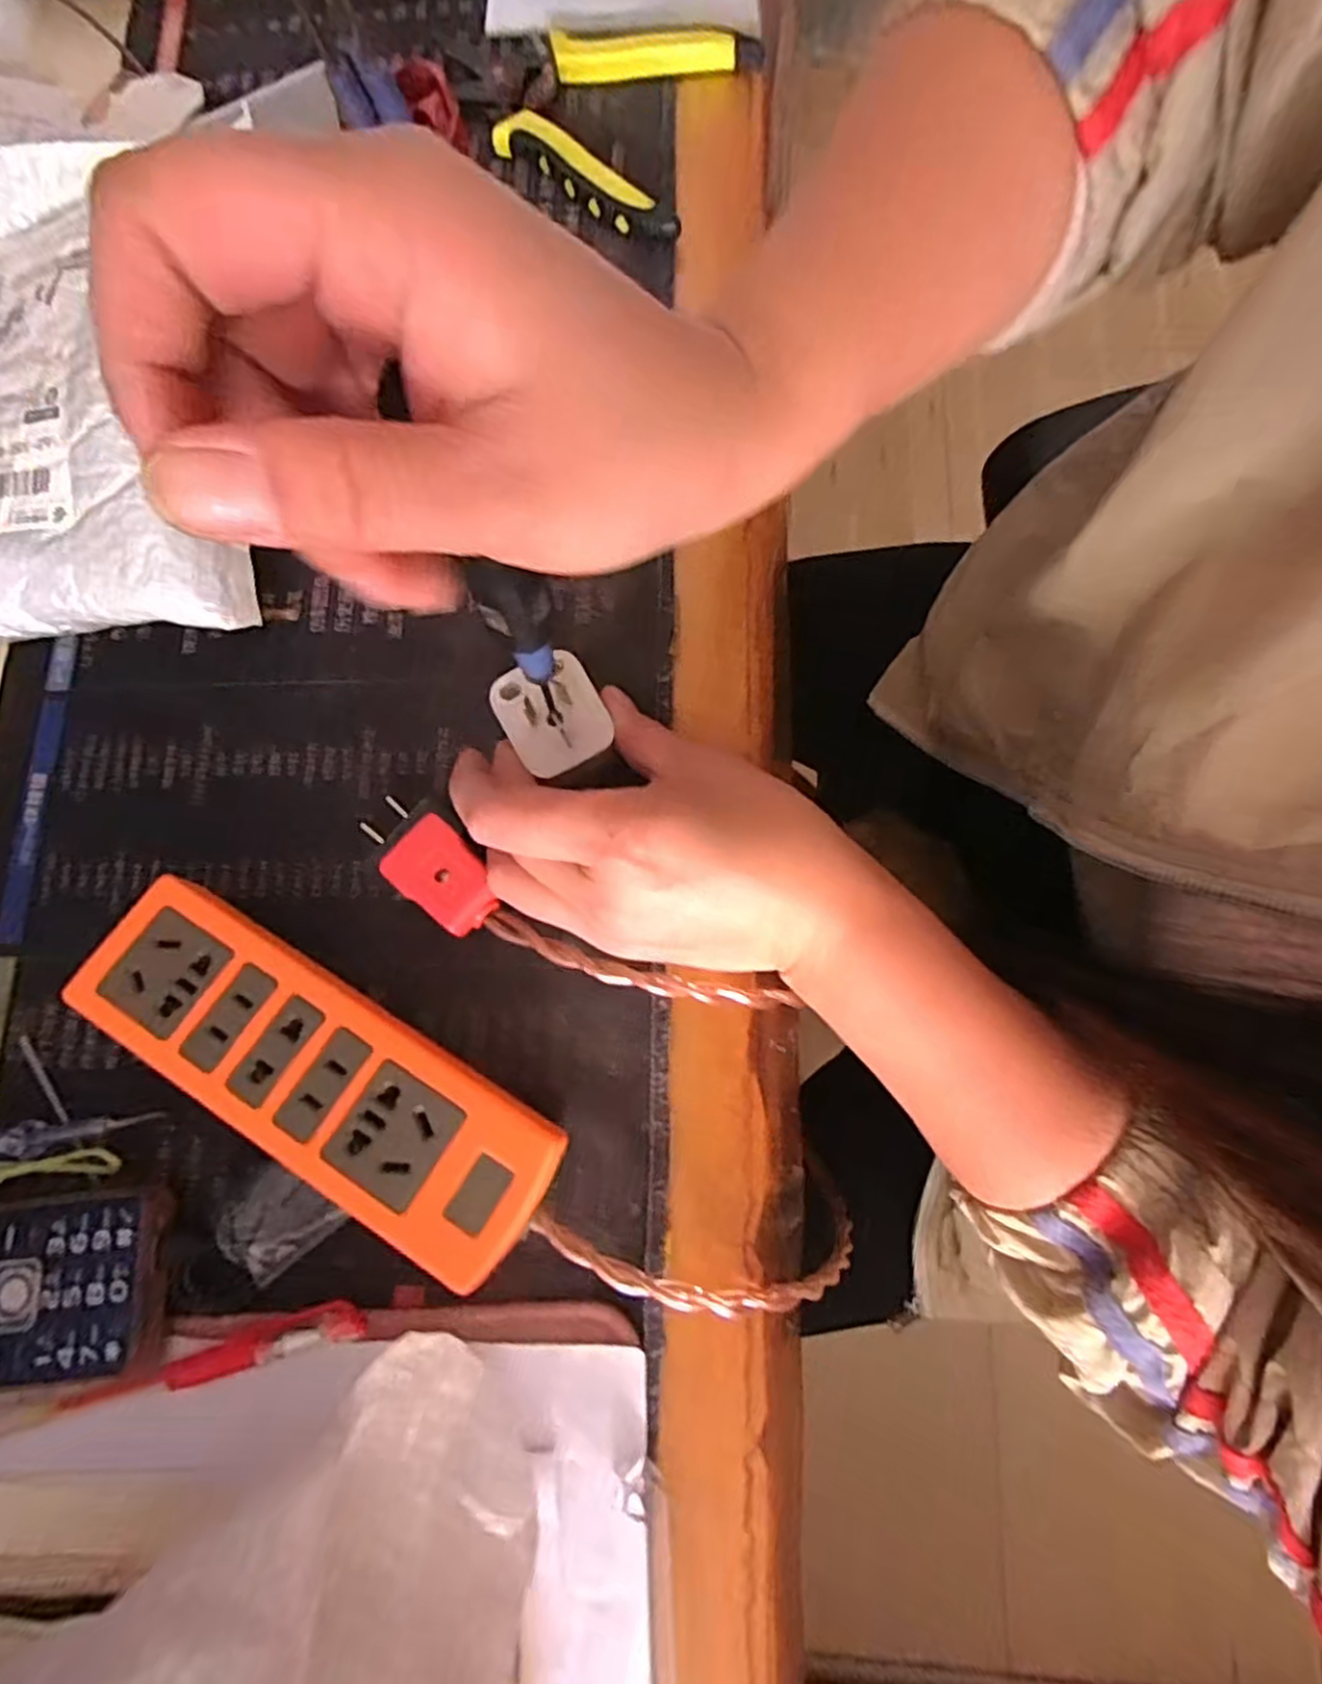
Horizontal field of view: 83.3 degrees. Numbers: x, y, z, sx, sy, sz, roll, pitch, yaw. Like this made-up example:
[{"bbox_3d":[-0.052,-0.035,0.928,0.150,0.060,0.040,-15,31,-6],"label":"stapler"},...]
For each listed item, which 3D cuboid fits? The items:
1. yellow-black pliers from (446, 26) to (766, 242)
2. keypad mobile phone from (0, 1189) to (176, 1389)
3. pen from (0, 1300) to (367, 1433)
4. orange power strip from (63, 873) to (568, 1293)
[{"bbox_3d":[-0.040,-0.360,0.358,0.145,0.012,0.122,22,80,5],"label":"yellow-black pliers"},{"bbox_3d":[-0.237,0.157,0.257,0.125,0.018,0.054,-5,79,0],"label":"keypad mobile phone"},{"bbox_3d":[-0.175,0.183,0.254,0.147,0.007,0.012,-16,79,-2],"label":"pen"},{"bbox_3d":[-0.120,0.078,0.260,0.177,0.033,0.054,31,81,7],"label":"orange power strip"}]

